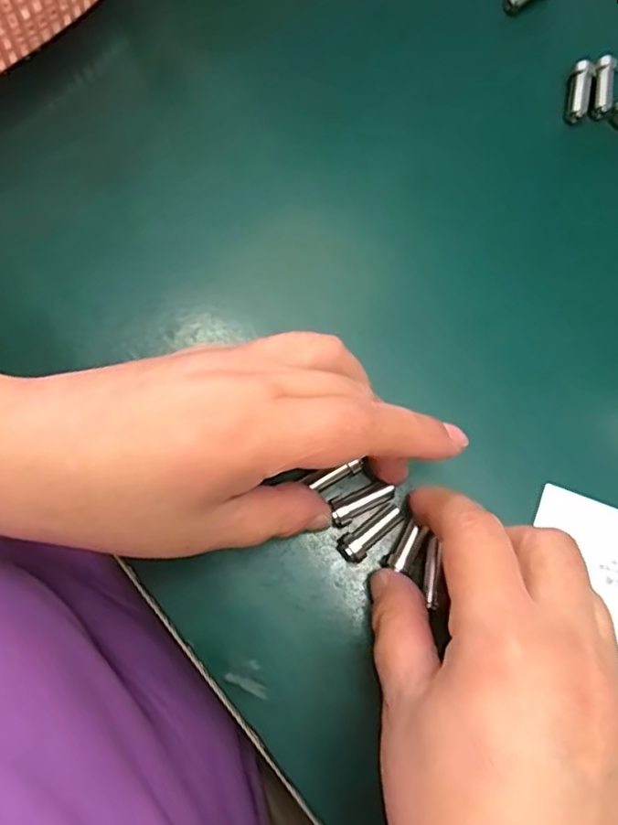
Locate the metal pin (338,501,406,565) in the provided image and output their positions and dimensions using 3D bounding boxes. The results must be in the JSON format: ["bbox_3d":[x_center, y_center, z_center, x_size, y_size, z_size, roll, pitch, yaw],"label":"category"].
[{"bbox_3d":[0.024,0.046,0.242,0.028,0.010,0.011,-34,81,-8],"label":"metal pin"}]

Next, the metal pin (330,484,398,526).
[{"bbox_3d":[0.021,0.035,0.245,0.026,0.007,0.010,-23,79,-9],"label":"metal pin"}]

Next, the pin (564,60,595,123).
[{"bbox_3d":[0.125,-0.148,0.290,0.011,0.008,0.026,12,90,1],"label":"pin"}]

